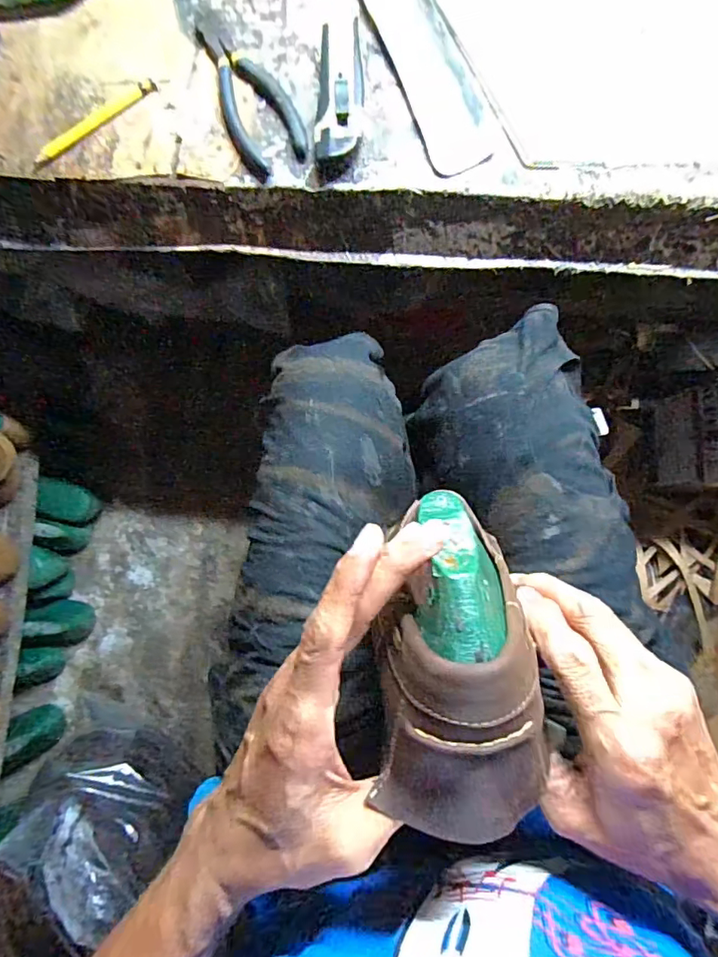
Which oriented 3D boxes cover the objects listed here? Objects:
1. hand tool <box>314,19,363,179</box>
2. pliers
[{"bbox_3d":[-0.014,-0.300,0.412,0.035,0.019,0.122,2,87,3],"label":"hand tool"},{"bbox_3d":[-0.091,-0.306,0.418,0.052,0.013,0.133,-28,86,1],"label":"pliers"}]

